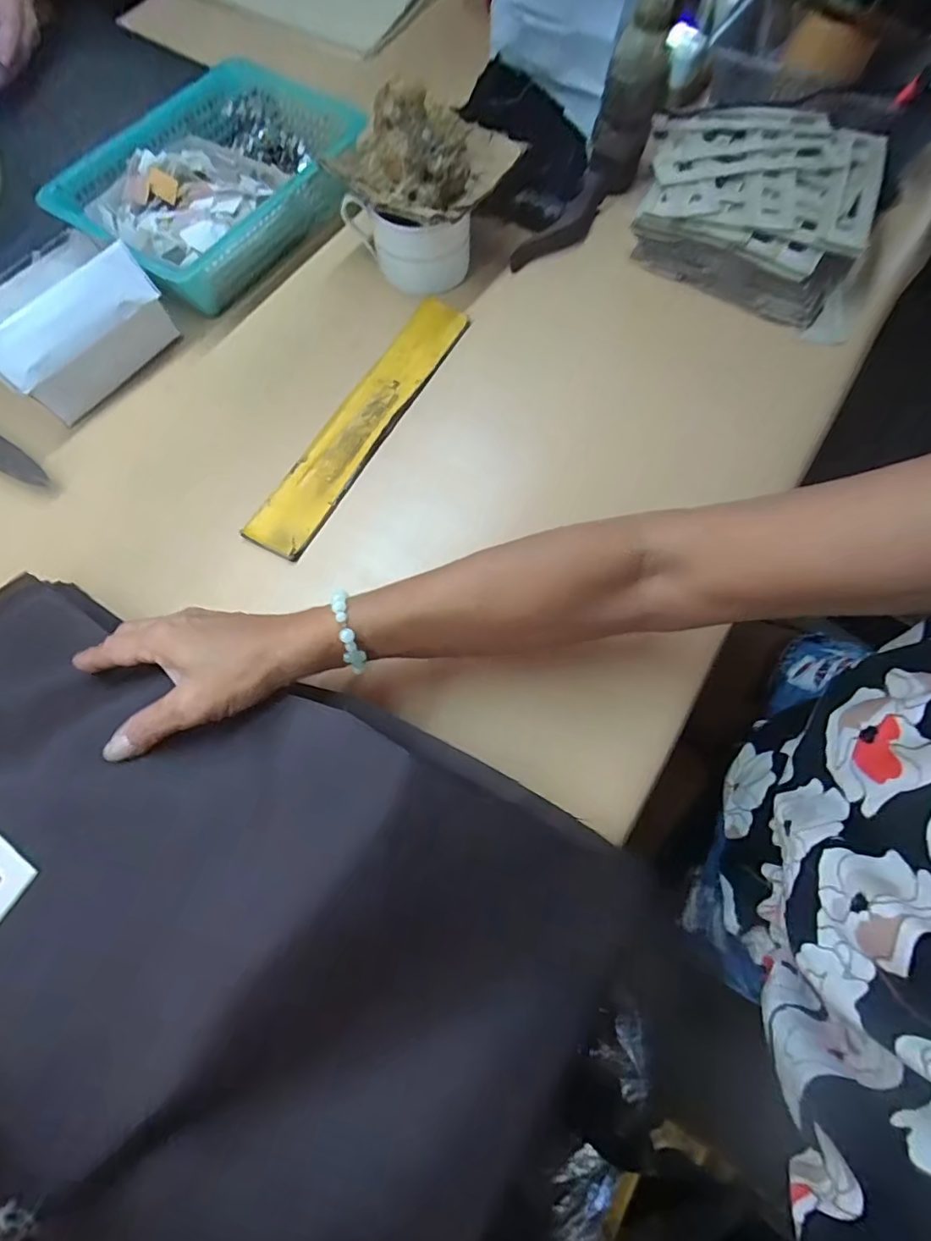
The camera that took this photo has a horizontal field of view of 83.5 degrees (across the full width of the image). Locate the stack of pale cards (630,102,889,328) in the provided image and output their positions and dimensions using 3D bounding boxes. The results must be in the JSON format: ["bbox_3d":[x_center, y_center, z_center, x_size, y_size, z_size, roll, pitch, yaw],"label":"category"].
[{"bbox_3d":[0.258,-0.382,0.477,0.200,0.067,0.192,23,71,8],"label":"stack of pale cards"}]

